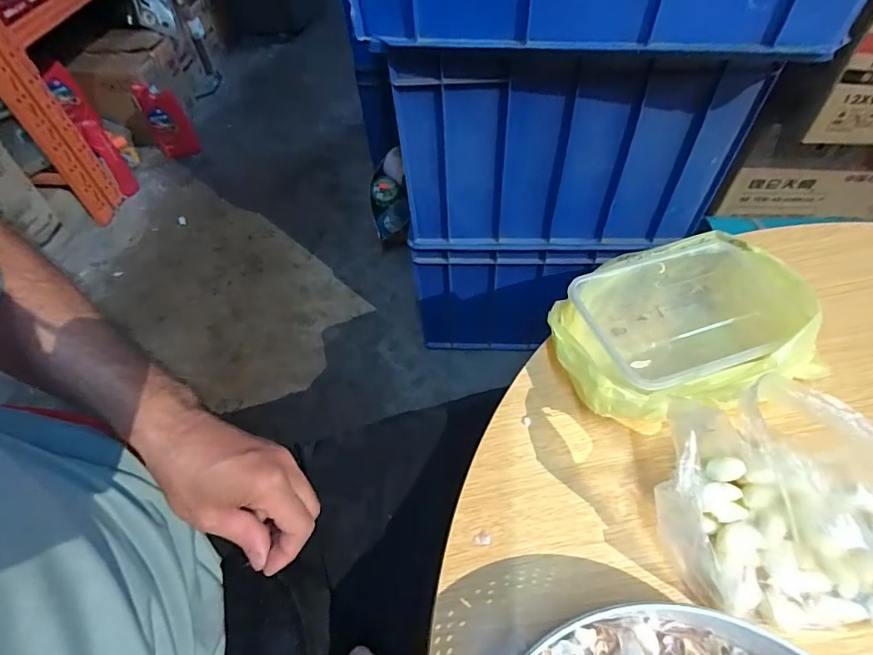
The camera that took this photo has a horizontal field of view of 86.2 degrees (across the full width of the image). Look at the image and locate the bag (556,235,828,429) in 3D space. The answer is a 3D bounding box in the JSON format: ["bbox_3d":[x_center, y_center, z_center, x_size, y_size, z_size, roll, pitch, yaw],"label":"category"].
[{"bbox_3d":[0.201,0.002,0.400,0.194,0.080,0.134,-15,51,-7],"label":"bag"}]

